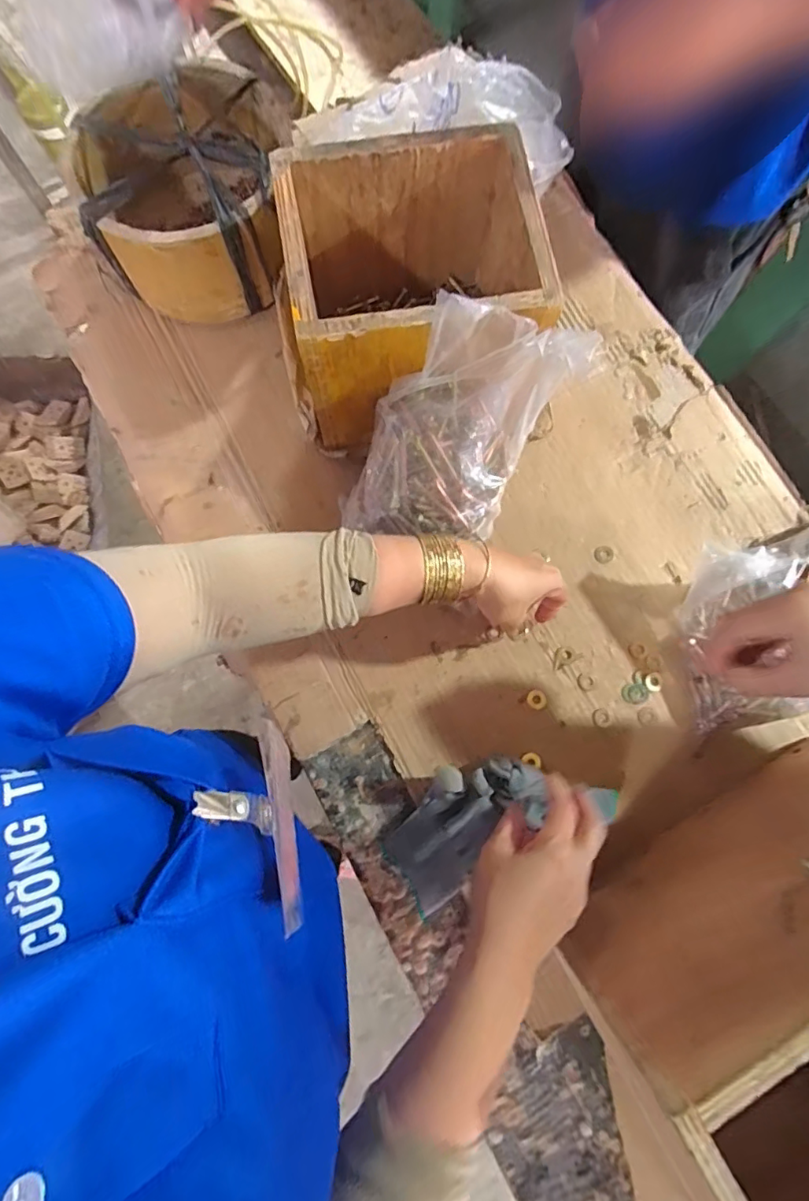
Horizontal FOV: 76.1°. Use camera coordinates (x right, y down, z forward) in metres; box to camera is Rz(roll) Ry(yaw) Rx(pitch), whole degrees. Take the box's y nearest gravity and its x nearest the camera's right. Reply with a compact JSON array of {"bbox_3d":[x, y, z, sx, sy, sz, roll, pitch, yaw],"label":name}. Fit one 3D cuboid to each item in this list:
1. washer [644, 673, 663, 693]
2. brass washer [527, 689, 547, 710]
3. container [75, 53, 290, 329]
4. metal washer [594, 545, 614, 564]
[{"bbox_3d":[0.244,0.080,0.506,0.017,0.004,0.018,13,77,1],"label":"washer"},{"bbox_3d":[0.128,0.096,0.500,0.018,0.004,0.018,0,77,-1],"label":"brass washer"},{"bbox_3d":[-0.220,-0.424,0.547,0.202,0.118,0.220,0,77,-1],"label":"container"},{"bbox_3d":[0.207,-0.048,0.535,0.020,0.004,0.018,-17,78,-5],"label":"metal washer"}]

